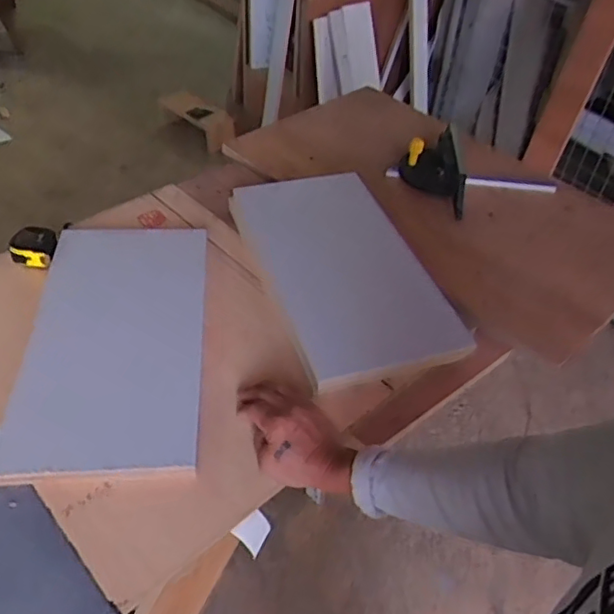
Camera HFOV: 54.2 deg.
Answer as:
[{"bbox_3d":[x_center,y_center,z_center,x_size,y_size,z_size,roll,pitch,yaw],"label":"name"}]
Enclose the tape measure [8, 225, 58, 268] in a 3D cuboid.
[{"bbox_3d":[-0.407,-0.092,0.895,0.065,0.033,0.062,7,45,4],"label":"tape measure"}]

